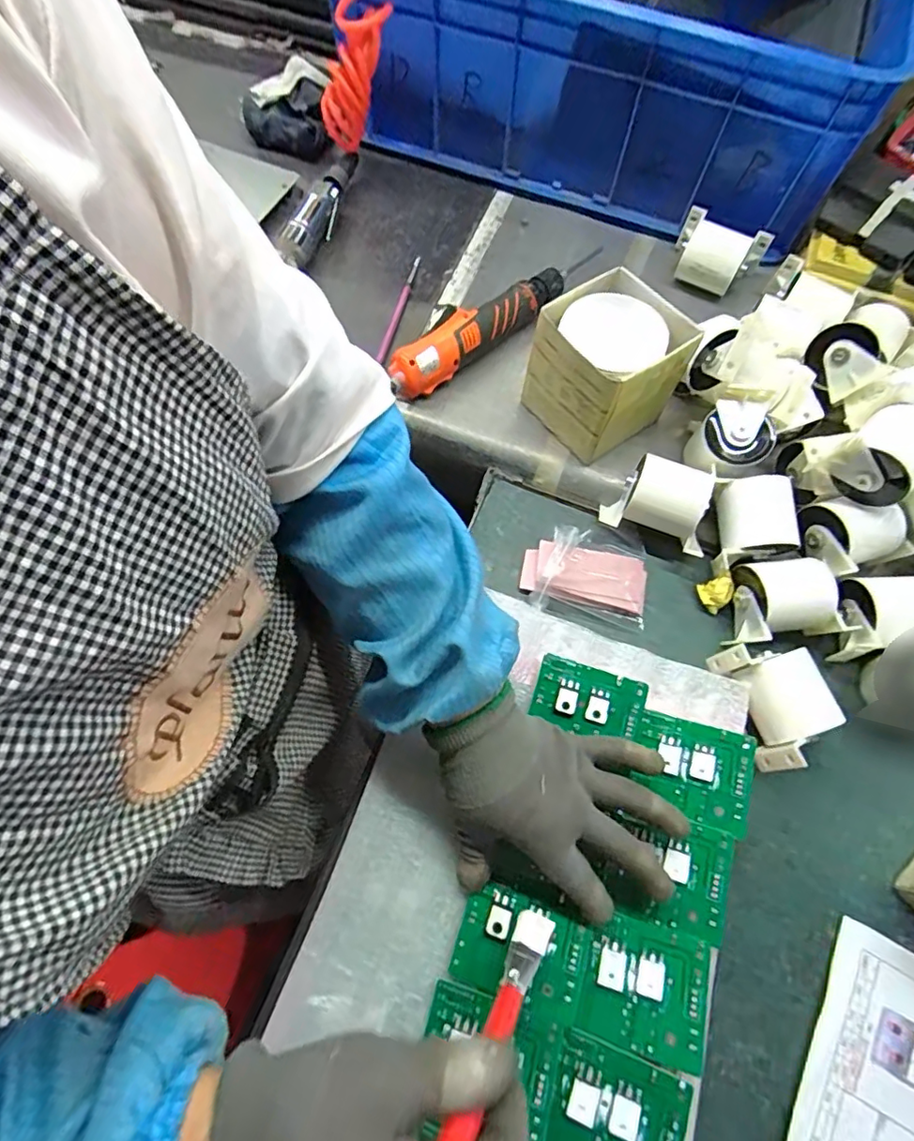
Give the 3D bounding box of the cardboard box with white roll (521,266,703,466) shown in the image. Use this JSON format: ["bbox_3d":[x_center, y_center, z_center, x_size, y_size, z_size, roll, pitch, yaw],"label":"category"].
[{"bbox_3d":[0.135,-0.186,0.530,0.106,0.116,0.111,-35,74,-14],"label":"cardboard box with white roll"}]

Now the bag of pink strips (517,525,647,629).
[{"bbox_3d":[0.115,-0.001,0.497,0.109,0.033,0.078,10,75,-1],"label":"bag of pink strips"}]

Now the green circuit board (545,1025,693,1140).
[{"bbox_3d":[0.096,0.332,0.341,0.078,0.005,0.071,15,73,12],"label":"green circuit board"}]

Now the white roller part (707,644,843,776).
[{"bbox_3d":[0.256,0.105,0.461,0.064,0.058,0.097,-18,71,-9],"label":"white roller part"}]

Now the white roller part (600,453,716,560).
[{"bbox_3d":[0.184,-0.059,0.512,0.093,0.058,0.068,24,70,7],"label":"white roller part"}]

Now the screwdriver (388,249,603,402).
[{"bbox_3d":[0.043,-0.267,0.589,0.273,0.046,0.048,-42,76,-16],"label":"screwdriver"}]

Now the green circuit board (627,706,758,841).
[{"bbox_3d":[0.173,0.147,0.423,0.086,0.005,0.069,16,72,16],"label":"green circuit board"}]

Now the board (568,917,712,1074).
[{"bbox_3d":[0.120,0.267,0.364,0.077,0.006,0.069,13,64,13],"label":"board"}]

